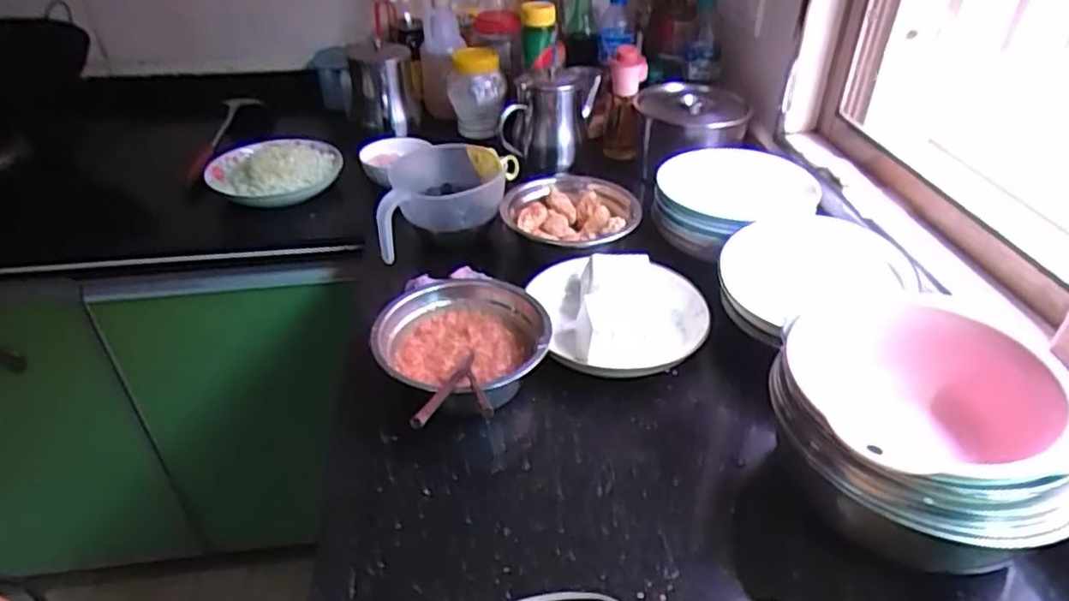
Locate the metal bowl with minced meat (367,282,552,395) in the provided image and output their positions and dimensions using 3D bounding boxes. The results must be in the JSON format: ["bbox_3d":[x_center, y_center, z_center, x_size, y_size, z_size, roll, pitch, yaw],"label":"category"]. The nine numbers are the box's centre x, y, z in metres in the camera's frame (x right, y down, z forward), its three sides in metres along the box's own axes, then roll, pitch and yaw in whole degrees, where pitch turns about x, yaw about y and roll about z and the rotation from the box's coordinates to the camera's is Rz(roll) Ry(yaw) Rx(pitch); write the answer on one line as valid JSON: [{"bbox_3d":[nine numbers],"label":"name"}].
[{"bbox_3d":[-0.069,0.046,0.668,0.160,0.070,0.164,0,36,0],"label":"metal bowl with minced meat"}]

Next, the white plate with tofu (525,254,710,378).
[{"bbox_3d":[0.100,0.007,0.727,0.182,0.043,0.186,0,36,0],"label":"white plate with tofu"}]

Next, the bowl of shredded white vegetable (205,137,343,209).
[{"bbox_3d":[-0.392,-0.200,1.012,0.178,0.057,0.162,-27,44,-31],"label":"bowl of shredded white vegetable"}]

